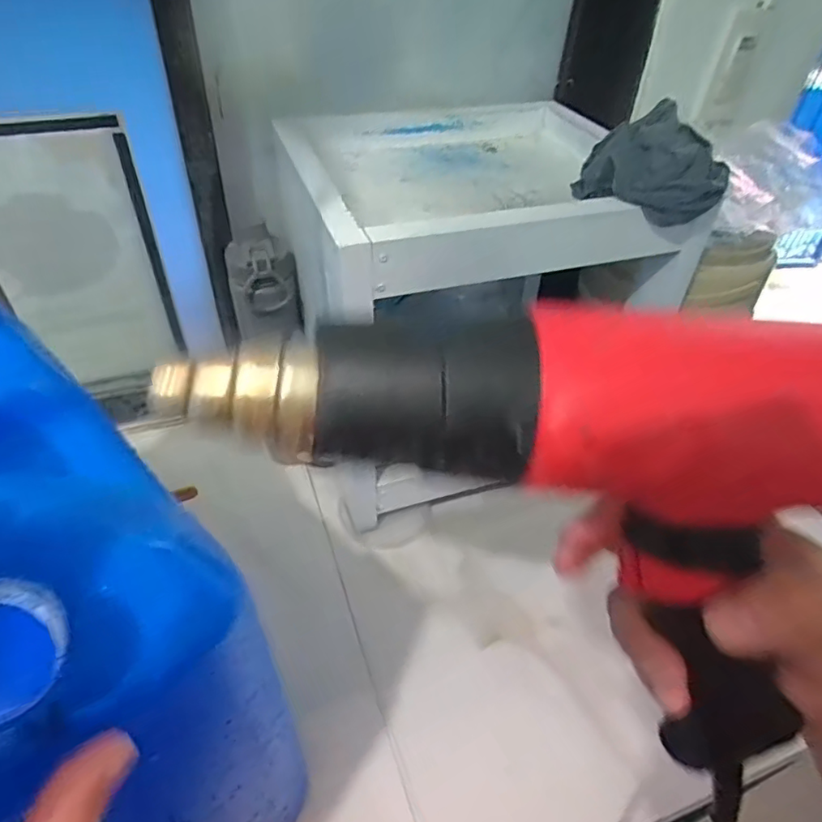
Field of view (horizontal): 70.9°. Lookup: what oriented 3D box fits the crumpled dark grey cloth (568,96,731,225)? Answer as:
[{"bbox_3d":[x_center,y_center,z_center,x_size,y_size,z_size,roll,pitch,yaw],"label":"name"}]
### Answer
[{"bbox_3d":[0.213,-0.219,0.522,0.087,0.076,0.125,-10,45,-13],"label":"crumpled dark grey cloth"}]

